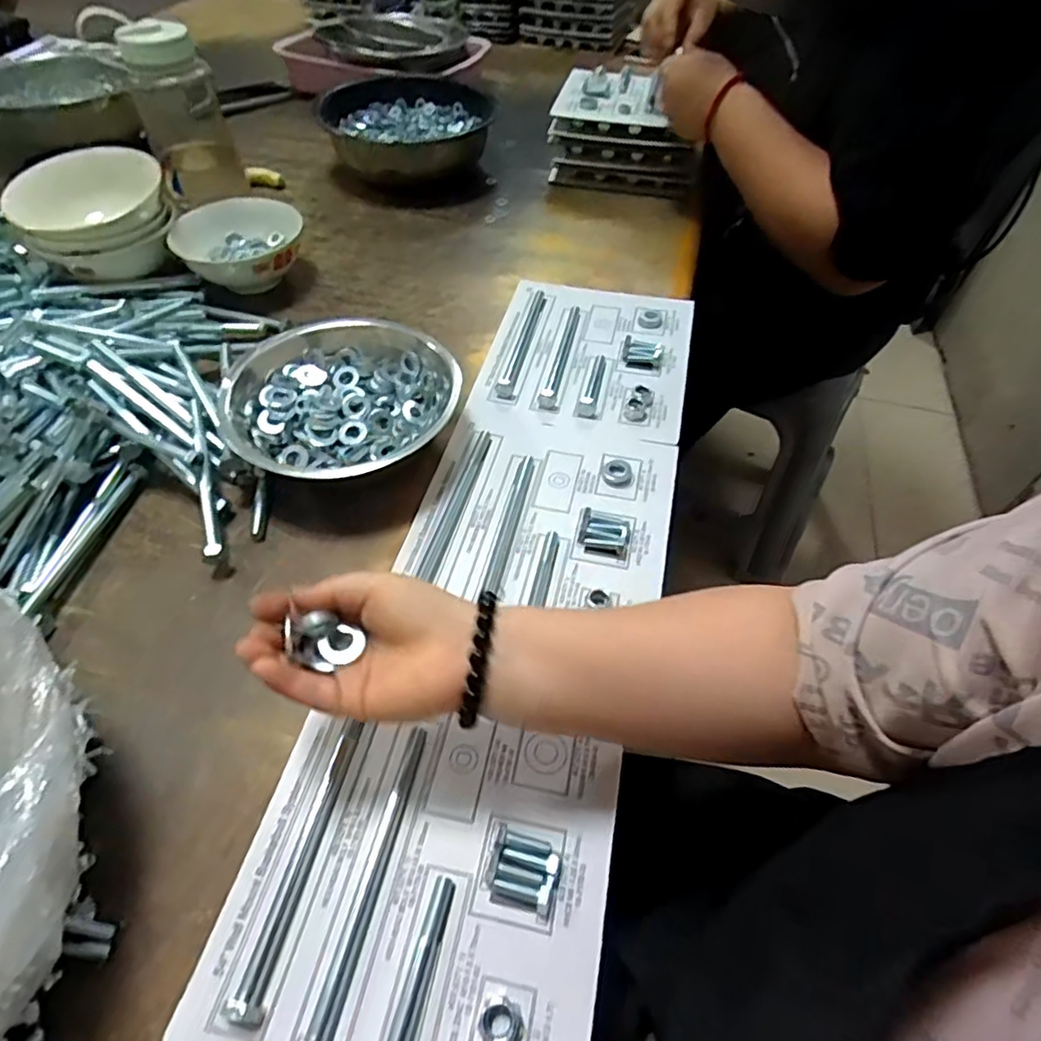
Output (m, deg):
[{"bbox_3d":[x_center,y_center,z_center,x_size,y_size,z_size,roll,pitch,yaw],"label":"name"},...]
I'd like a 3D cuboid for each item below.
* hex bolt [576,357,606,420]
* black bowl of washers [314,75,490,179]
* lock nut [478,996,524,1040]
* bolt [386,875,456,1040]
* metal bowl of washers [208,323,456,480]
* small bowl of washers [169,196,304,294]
[{"bbox_3d":[0.069,-0.129,0.567,0.017,0.017,0.088,13,52,9],"label":"hex bolt"},{"bbox_3d":[-0.155,-0.540,0.848,0.215,0.078,0.237,-4,51,-4],"label":"black bowl of washers"},{"bbox_3d":[-0.009,0.232,0.284,0.019,0.010,0.020,1,51,-1],"label":"lock nut"},{"bbox_3d":[-0.048,0.217,0.295,0.014,0.014,0.082,11,52,8],"label":"bolt"},{"bbox_3d":[-0.143,-0.090,0.503,0.168,0.067,0.170,1,51,-1],"label":"metal bowl of washers"},{"bbox_3d":[-0.295,-0.287,0.656,0.124,0.065,0.116,1,51,-1],"label":"small bowl of washers"}]

